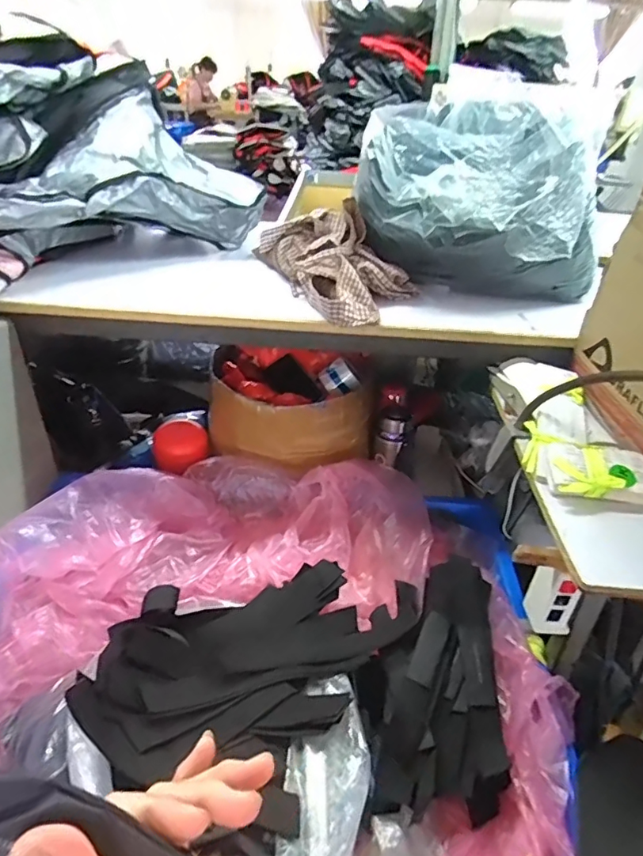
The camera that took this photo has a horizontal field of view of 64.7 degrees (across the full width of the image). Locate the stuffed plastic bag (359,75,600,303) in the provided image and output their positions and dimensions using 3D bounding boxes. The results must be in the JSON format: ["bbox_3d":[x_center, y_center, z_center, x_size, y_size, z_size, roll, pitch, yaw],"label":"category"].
[{"bbox_3d":[0.246,-0.362,0.827,0.353,0.280,0.277,28,40,31],"label":"stuffed plastic bag"}]

